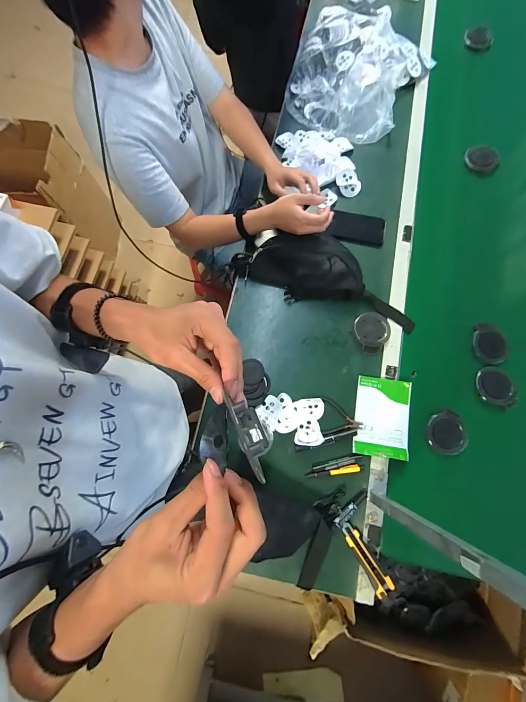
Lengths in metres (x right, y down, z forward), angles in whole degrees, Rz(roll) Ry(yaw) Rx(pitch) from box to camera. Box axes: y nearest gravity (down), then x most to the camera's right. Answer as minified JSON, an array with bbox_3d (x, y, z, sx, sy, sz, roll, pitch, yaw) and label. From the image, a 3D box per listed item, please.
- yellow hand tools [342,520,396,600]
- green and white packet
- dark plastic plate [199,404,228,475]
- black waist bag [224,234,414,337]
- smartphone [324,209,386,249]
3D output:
[{"bbox_3d":[0.210,0.419,0.605,0.039,0.013,0.143,-28,78,-7],"label":"yellow hand tools"},{"bbox_3d":[0.272,0.150,0.676,0.116,0.019,0.173,9,76,1],"label":"green and white packet"},{"bbox_3d":[-0.040,0.071,0.249,0.005,0.027,0.050,-8,74,44],"label":"dark plastic plate"},{"bbox_3d":[0.159,-0.183,0.717,0.472,0.091,0.142,20,77,4],"label":"black waist bag"},{"bbox_3d":[0.253,-0.332,0.803,0.143,0.010,0.086,13,83,8],"label":"smartphone"}]

